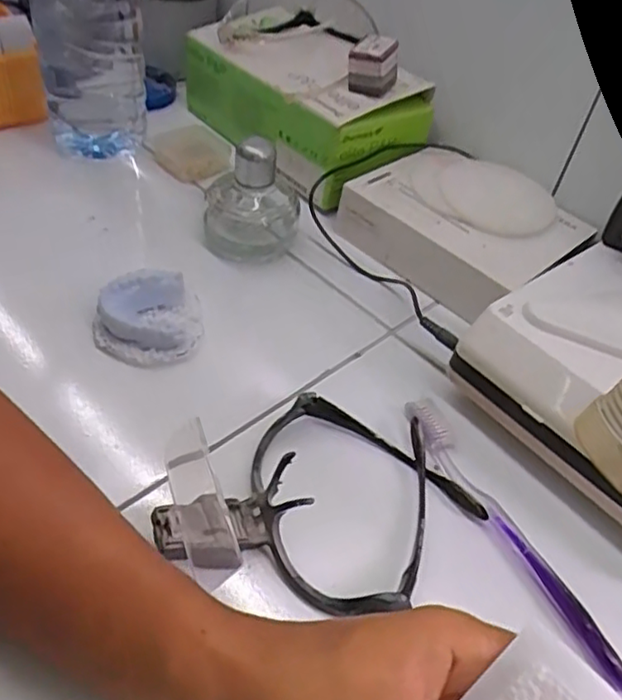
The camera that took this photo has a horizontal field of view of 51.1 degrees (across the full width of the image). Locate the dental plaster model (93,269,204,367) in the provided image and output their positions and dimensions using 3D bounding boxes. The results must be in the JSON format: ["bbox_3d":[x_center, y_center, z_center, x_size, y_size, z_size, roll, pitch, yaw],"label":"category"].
[{"bbox_3d":[-0.108,-0.020,0.431,0.066,0.027,0.063,0,45,-11],"label":"dental plaster model"}]

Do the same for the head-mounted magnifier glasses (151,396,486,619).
[{"bbox_3d":[0.009,0.080,0.351,0.177,0.036,0.131,-1,45,-13],"label":"head-mounted magnifier glasses"}]

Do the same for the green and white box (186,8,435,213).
[{"bbox_3d":[-0.011,-0.235,0.604,0.124,0.082,0.242,-27,56,-30],"label":"green and white box"}]

